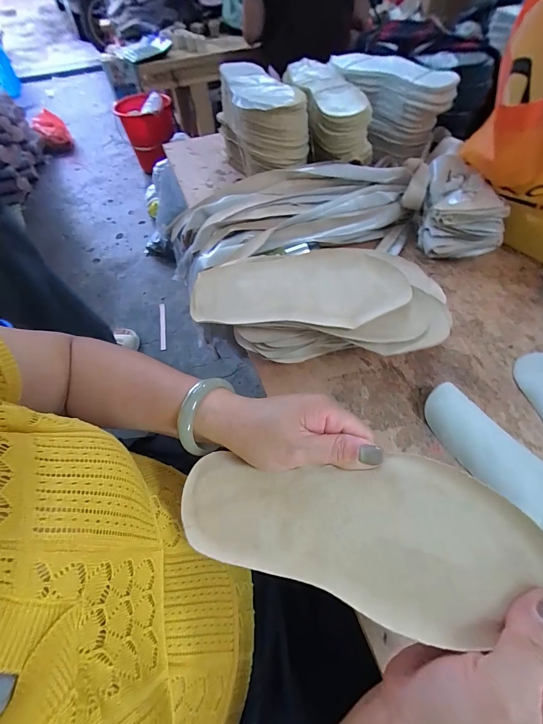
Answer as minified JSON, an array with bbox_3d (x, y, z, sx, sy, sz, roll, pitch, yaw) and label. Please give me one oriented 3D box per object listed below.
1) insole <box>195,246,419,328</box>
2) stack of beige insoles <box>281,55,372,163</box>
[{"bbox_3d":[0.030,-0.083,0.362,0.235,0.010,0.099,-6,70,0],"label":"insole"},{"bbox_3d":[0.101,-0.451,0.581,0.107,0.085,0.233,-13,56,-6],"label":"stack of beige insoles"}]

